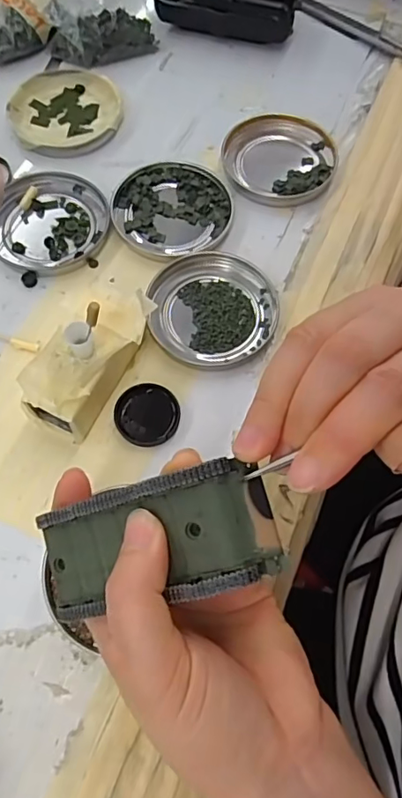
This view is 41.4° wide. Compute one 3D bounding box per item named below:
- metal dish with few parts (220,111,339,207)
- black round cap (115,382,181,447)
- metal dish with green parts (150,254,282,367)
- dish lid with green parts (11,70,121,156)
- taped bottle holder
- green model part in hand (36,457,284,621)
[{"bbox_3d":[0.055,-0.169,0.375,0.078,0.008,0.077,1,67,-1],"label":"metal dish with few parts"},{"bbox_3d":[-0.030,0.008,0.297,0.035,0.007,0.035,1,67,-1],"label":"black round cap"},{"bbox_3d":[0.007,-0.056,0.322,0.076,0.014,0.075,1,67,-1],"label":"metal dish with green parts"},{"bbox_3d":[-0.099,-0.210,0.388,0.078,0.006,0.081,1,67,-1],"label":"dish lid with green parts"},{"bbox_3d":[-0.060,-0.022,0.291,0.044,0.040,0.089,31,70,11],"label":"taped bottle holder"},{"bbox_3d":[-0.021,0.054,0.197,0.094,0.024,0.043,-17,65,24],"label":"green model part in hand"}]

